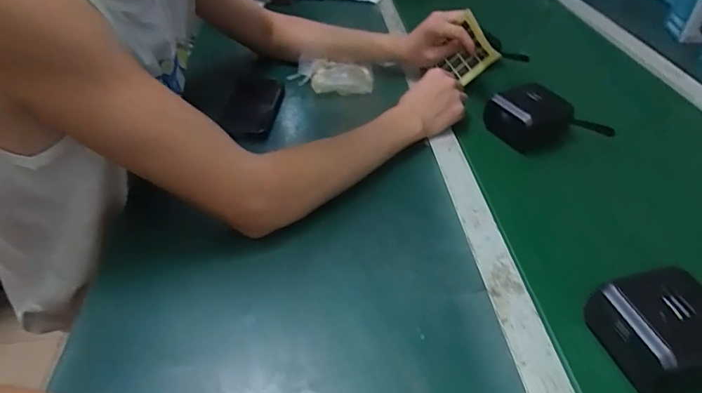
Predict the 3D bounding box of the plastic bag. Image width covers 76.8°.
[{"bbox_3d":[-0.032,-0.204,0.759,0.135,0.029,0.076,2,42,5],"label":"plastic bag"}]

